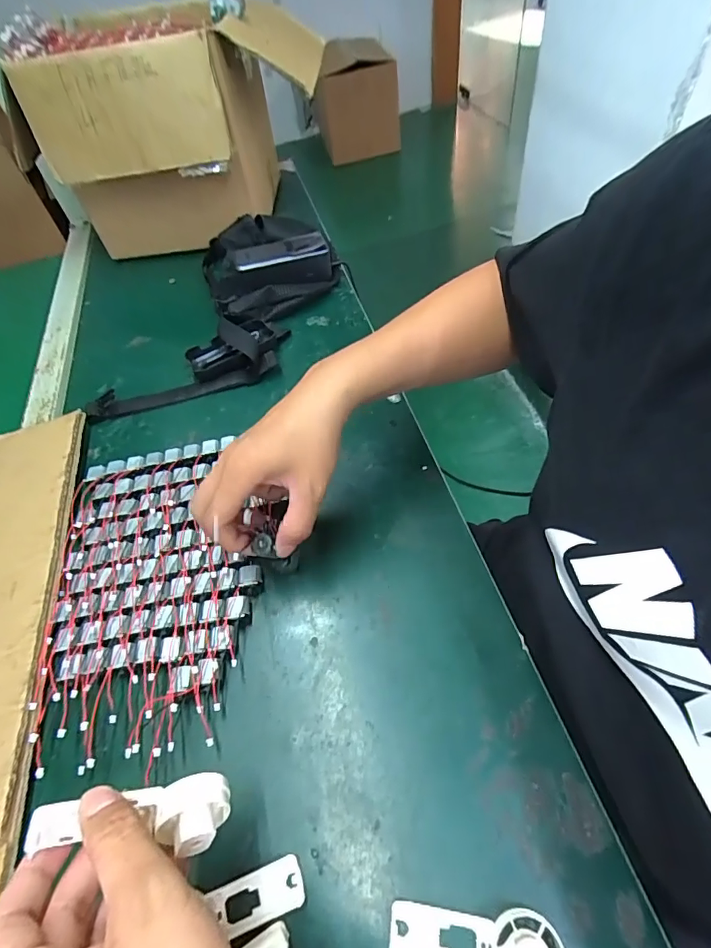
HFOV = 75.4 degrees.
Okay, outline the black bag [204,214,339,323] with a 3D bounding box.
[{"bbox_3d":[-0.124,-0.300,0.661,0.180,0.052,0.221,-19,54,-10],"label":"black bag"}]

